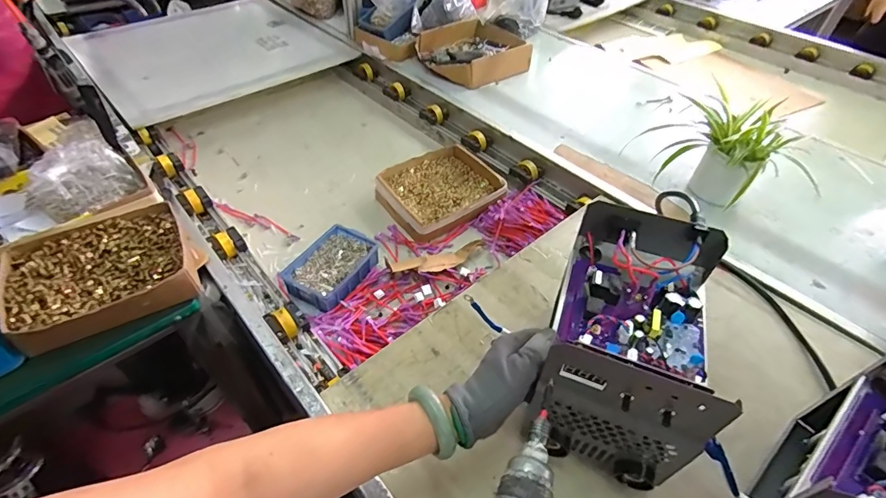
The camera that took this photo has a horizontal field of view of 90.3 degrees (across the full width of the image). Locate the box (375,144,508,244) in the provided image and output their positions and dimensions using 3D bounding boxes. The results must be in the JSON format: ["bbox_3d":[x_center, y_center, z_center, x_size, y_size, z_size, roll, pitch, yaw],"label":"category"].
[{"bbox_3d":[-0.006,-0.121,0.906,0.233,0.052,0.202,-25,53,-24],"label":"box"}]

